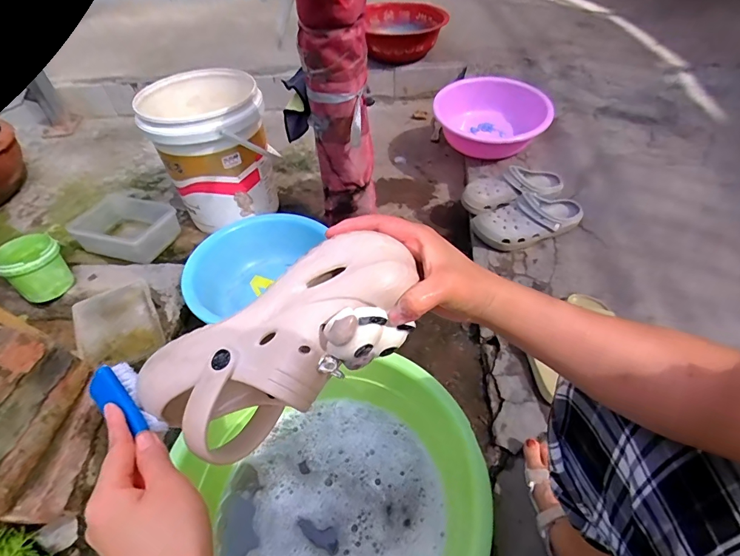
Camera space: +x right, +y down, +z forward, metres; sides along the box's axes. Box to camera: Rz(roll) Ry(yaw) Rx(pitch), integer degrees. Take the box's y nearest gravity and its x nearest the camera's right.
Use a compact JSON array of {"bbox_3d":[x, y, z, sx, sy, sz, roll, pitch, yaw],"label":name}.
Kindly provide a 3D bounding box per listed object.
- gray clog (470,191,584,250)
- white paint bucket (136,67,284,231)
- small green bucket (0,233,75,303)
[{"bbox_3d":[0.435,-0.156,1.122,0.306,0.104,0.127,-18,48,-12],"label":"gray clog"},{"bbox_3d":[-0.441,-0.373,1.192,0.315,0.328,0.357,-9,47,-4],"label":"white paint bucket"},{"bbox_3d":[-0.800,-0.026,0.988,0.136,0.125,0.124,-2,46,2],"label":"small green bucket"}]

